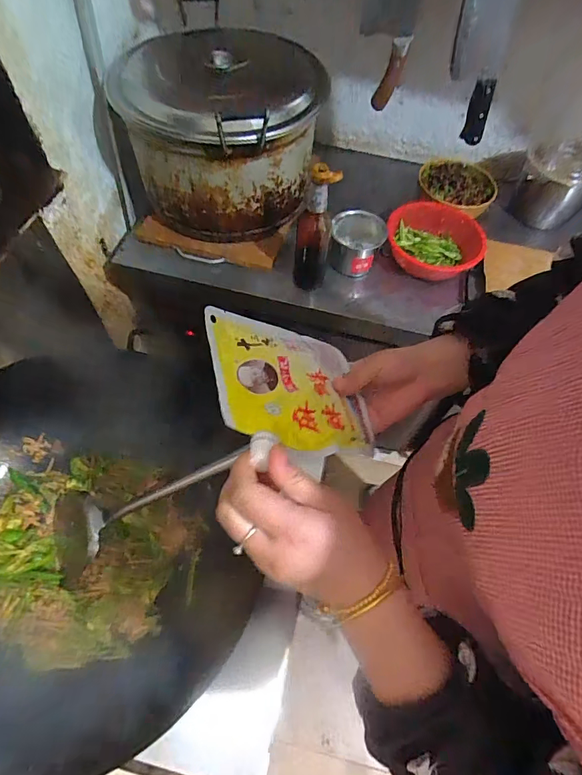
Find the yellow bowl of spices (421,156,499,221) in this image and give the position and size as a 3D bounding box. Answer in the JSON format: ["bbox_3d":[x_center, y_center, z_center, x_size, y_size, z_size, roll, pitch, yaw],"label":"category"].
[{"bbox_3d":[0.378,-0.468,0.962,0.128,0.068,0.176,-18,62,-13],"label":"yellow bowl of spices"}]

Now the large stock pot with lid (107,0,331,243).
[{"bbox_3d":[-0.137,-0.509,0.823,0.321,0.275,0.396,-6,60,-7],"label":"large stock pot with lid"}]

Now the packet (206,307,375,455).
[{"bbox_3d":[0.007,0.001,0.369,0.167,0.022,0.125,6,58,-43],"label":"packet"}]

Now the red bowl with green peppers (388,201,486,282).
[{"bbox_3d":[0.314,-0.324,0.908,0.199,0.078,0.194,2,59,-3],"label":"red bowl with green peppers"}]

